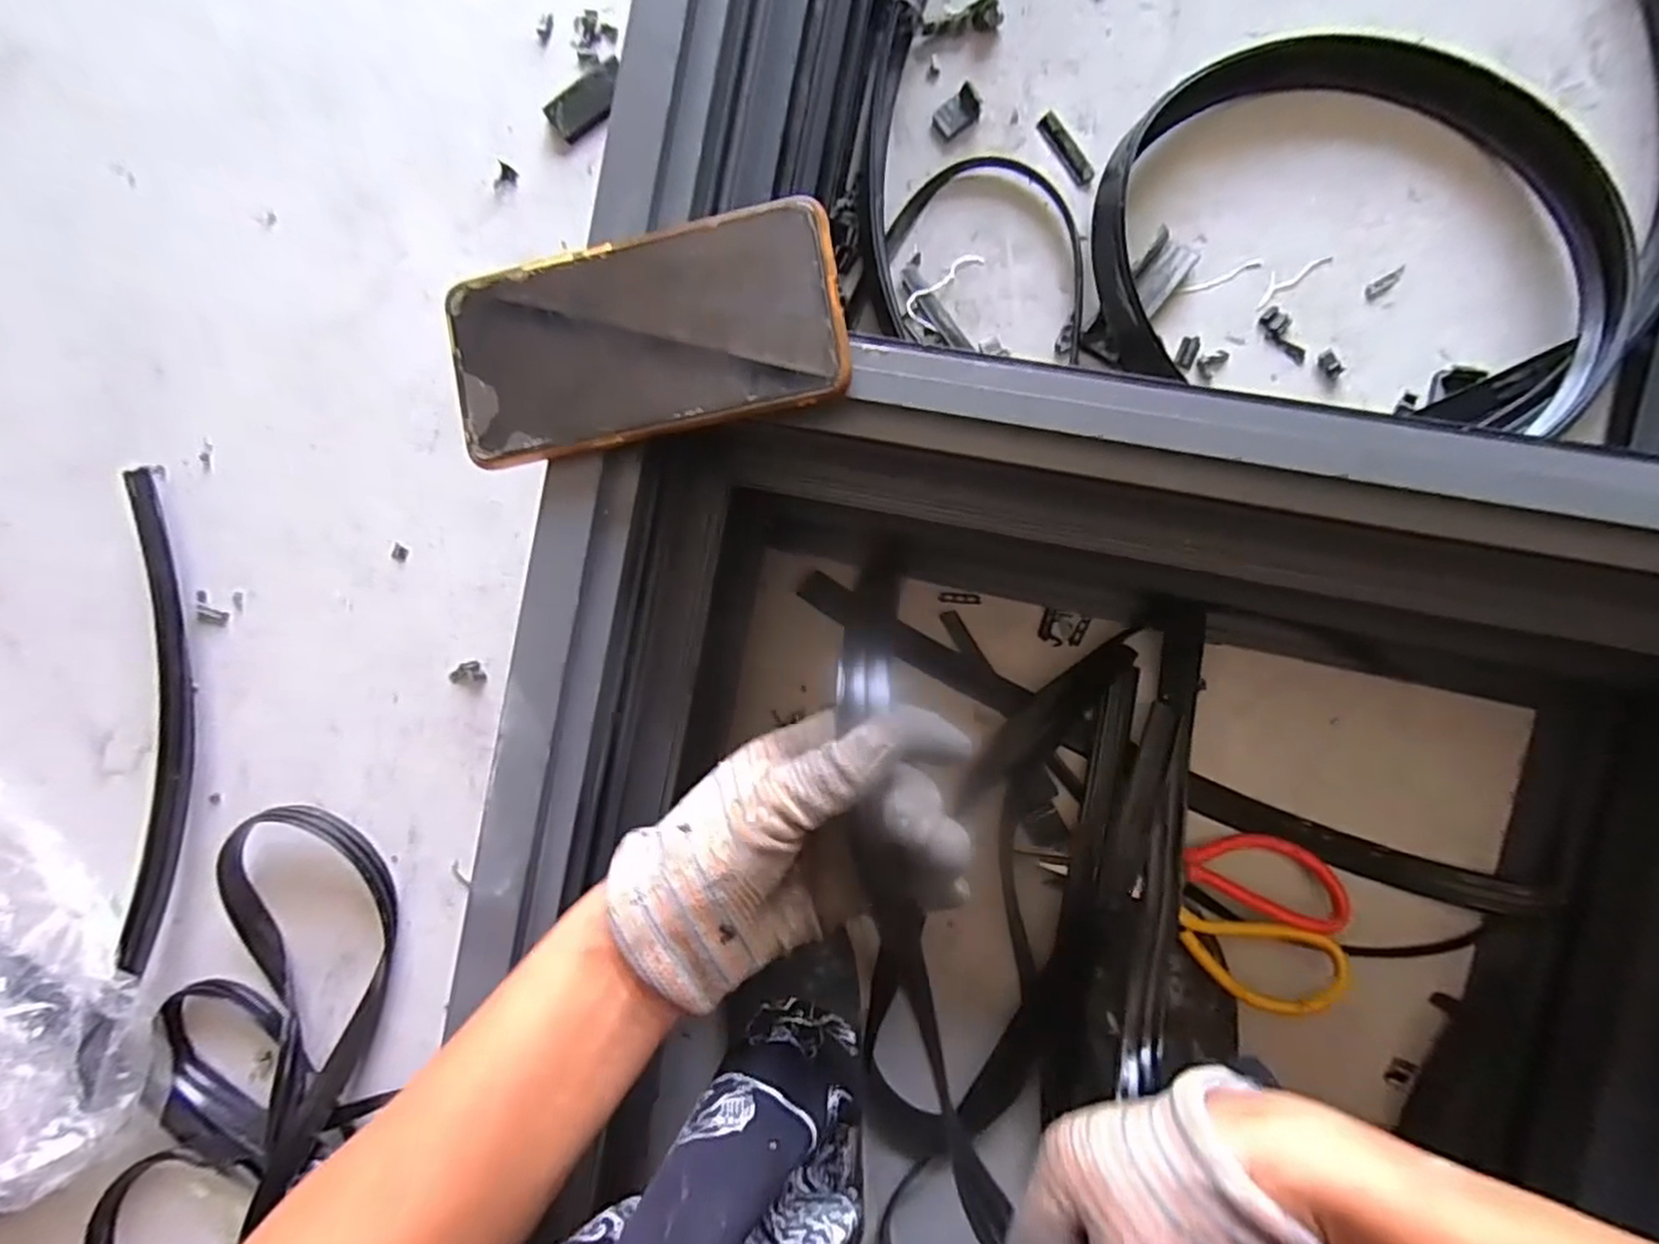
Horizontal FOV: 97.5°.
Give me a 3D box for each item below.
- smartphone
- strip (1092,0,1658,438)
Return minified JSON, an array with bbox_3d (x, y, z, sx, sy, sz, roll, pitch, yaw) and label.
[{"bbox_3d":[-0.073,-0.111,0.281,0.154,0.009,0.078,-10,89,8],"label":"smartphone"},{"bbox_3d":[0.364,-0.244,0.435,0.386,0.047,0.284,-26,86,8],"label":"strip"}]

